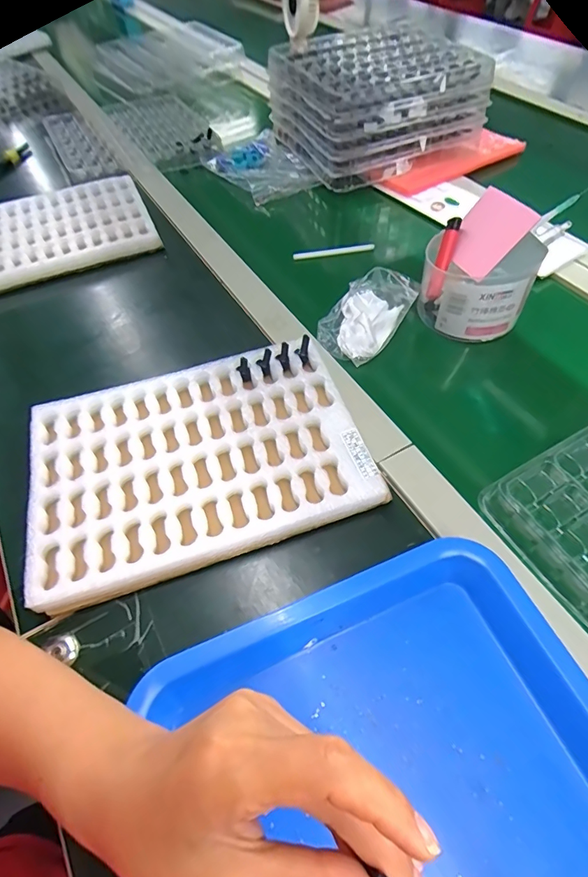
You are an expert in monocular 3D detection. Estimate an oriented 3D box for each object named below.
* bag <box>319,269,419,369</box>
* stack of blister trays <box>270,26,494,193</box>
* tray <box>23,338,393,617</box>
[{"bbox_3d":[0.079,-0.138,0.501,0.073,0.034,0.124,27,61,21],"label":"bag"},{"bbox_3d":[0.120,-0.527,0.711,0.255,0.106,0.253,-22,56,-13],"label":"stack of blister trays"},{"bbox_3d":[-0.081,0.017,0.390,0.266,0.030,0.183,-17,56,-7],"label":"tray"}]

